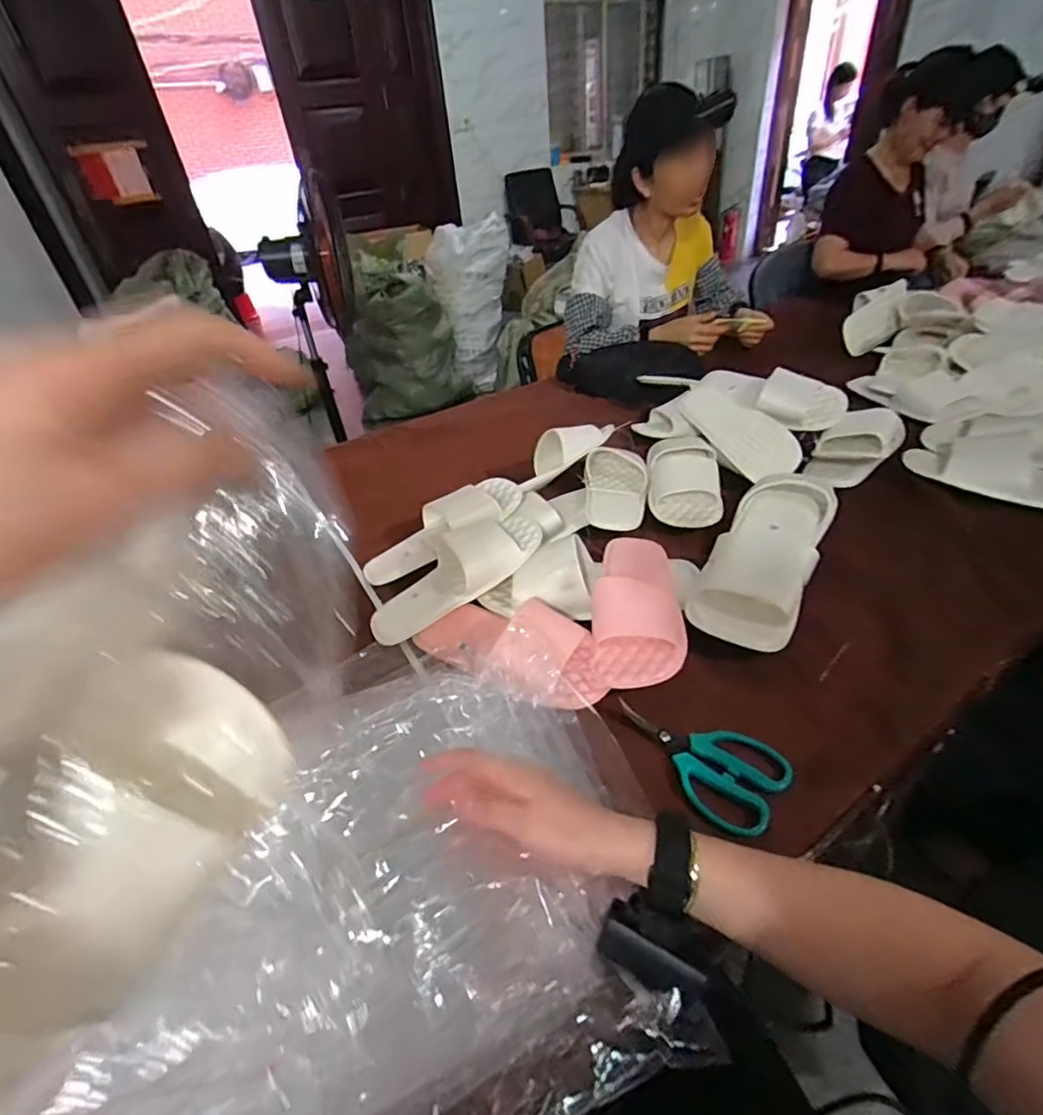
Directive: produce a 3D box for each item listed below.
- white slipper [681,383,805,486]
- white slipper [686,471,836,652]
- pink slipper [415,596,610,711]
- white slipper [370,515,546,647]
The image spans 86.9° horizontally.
[{"bbox_3d":[0.337,-0.212,0.880,0.089,0.055,0.256,-12,38,-9],"label":"white slipper"},{"bbox_3d":[0.301,-0.022,0.665,0.112,0.056,0.323,18,44,27],"label":"white slipper"},{"bbox_3d":[-0.010,0.085,0.582,0.220,0.057,0.112,15,42,24],"label":"pink slipper"},{"bbox_3d":[-0.079,0.018,0.660,0.236,0.052,0.105,-37,45,-8],"label":"white slipper"}]

